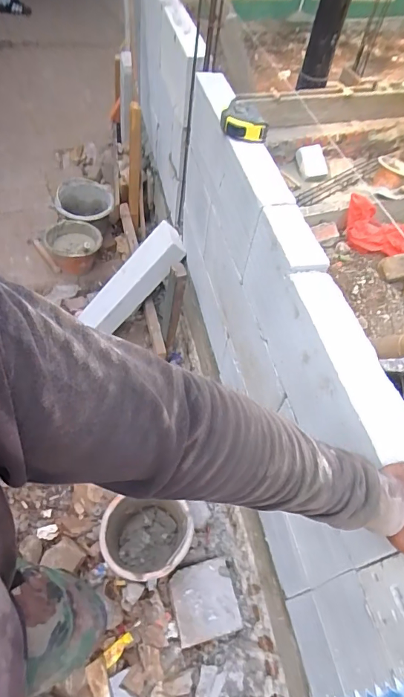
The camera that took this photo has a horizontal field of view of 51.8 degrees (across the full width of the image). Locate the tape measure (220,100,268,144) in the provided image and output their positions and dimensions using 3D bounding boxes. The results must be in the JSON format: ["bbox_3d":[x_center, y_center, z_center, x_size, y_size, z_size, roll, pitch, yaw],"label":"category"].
[{"bbox_3d":[0.096,-0.509,0.936,0.107,0.053,0.093,11,53,0],"label":"tape measure"}]

